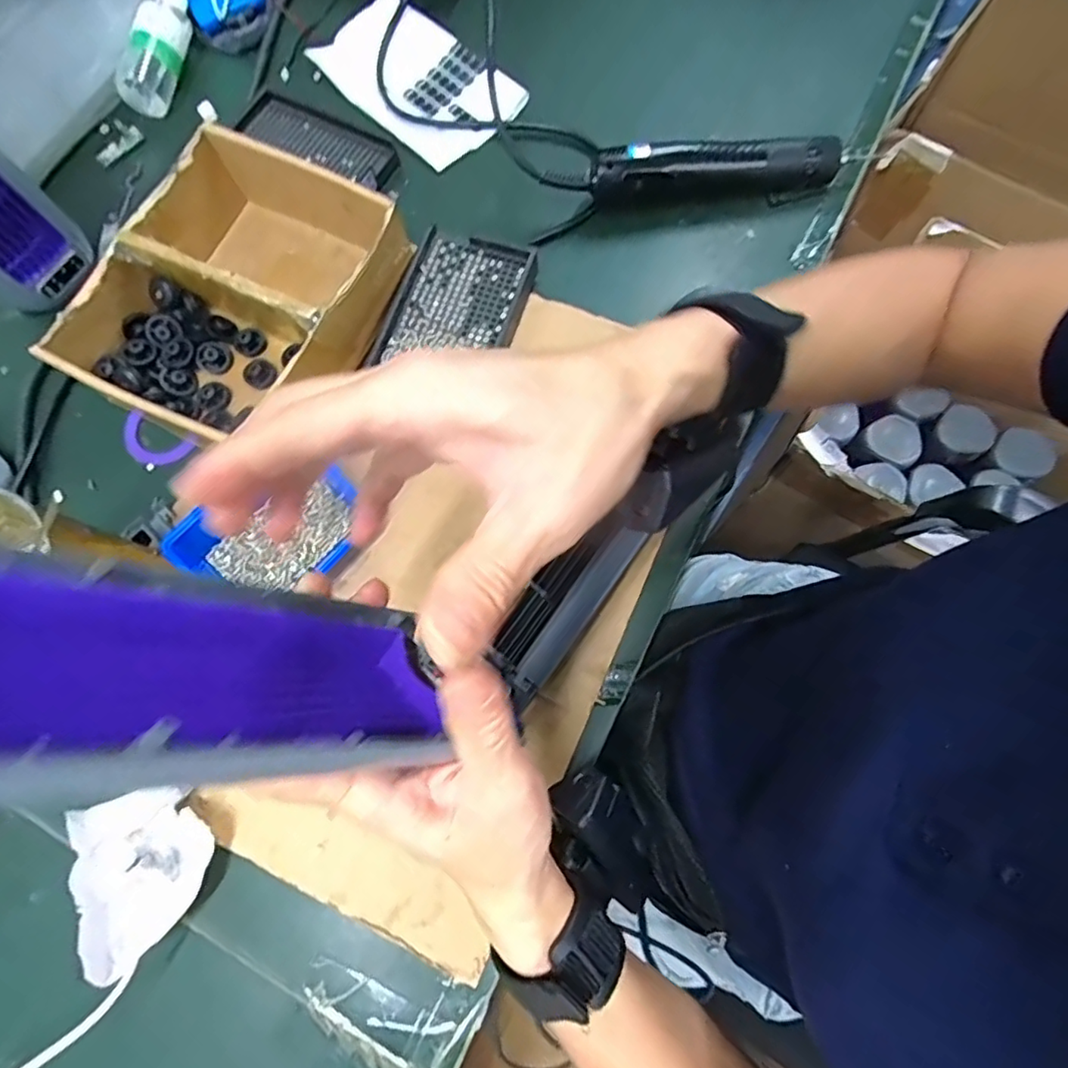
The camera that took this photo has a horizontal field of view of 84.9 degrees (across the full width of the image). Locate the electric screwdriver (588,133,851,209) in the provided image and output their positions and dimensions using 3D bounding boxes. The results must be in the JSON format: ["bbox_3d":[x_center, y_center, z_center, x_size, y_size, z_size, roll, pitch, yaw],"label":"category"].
[{"bbox_3d":[0.145,-0.293,0.475,0.199,0.043,0.035,-4,74,1],"label":"electric screwdriver"}]

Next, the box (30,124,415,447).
[{"bbox_3d":[-0.216,-0.169,0.421,0.172,0.072,0.203,27,76,9],"label":"box"}]

